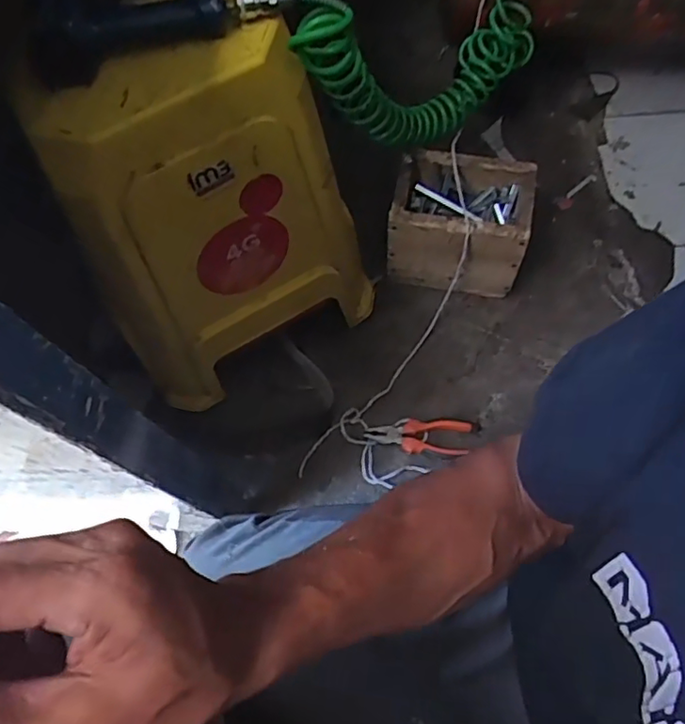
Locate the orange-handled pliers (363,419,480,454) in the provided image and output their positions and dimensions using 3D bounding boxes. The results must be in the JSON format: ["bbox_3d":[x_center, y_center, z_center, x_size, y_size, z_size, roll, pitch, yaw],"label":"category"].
[{"bbox_3d":[0.117,0.110,0.883,0.160,0.017,0.051,2,65,4],"label":"orange-handled pliers"}]

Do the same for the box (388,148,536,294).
[{"bbox_3d":[0.184,-0.211,0.947,0.199,0.170,0.145,12,66,8],"label":"box"}]

